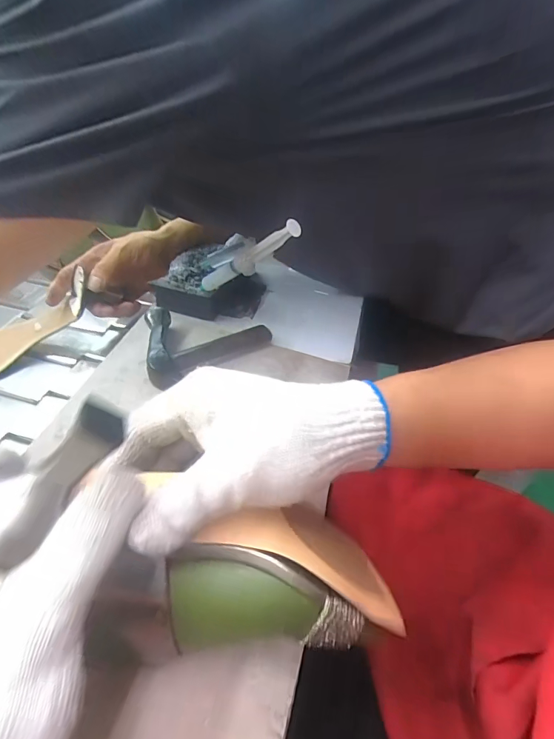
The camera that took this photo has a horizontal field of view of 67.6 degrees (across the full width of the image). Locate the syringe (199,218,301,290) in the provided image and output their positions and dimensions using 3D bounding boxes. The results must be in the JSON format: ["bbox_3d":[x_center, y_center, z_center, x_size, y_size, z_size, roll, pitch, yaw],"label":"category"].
[{"bbox_3d":[-0.033,-0.110,0.416,0.157,0.028,0.015,-16,19,50],"label":"syringe"}]

